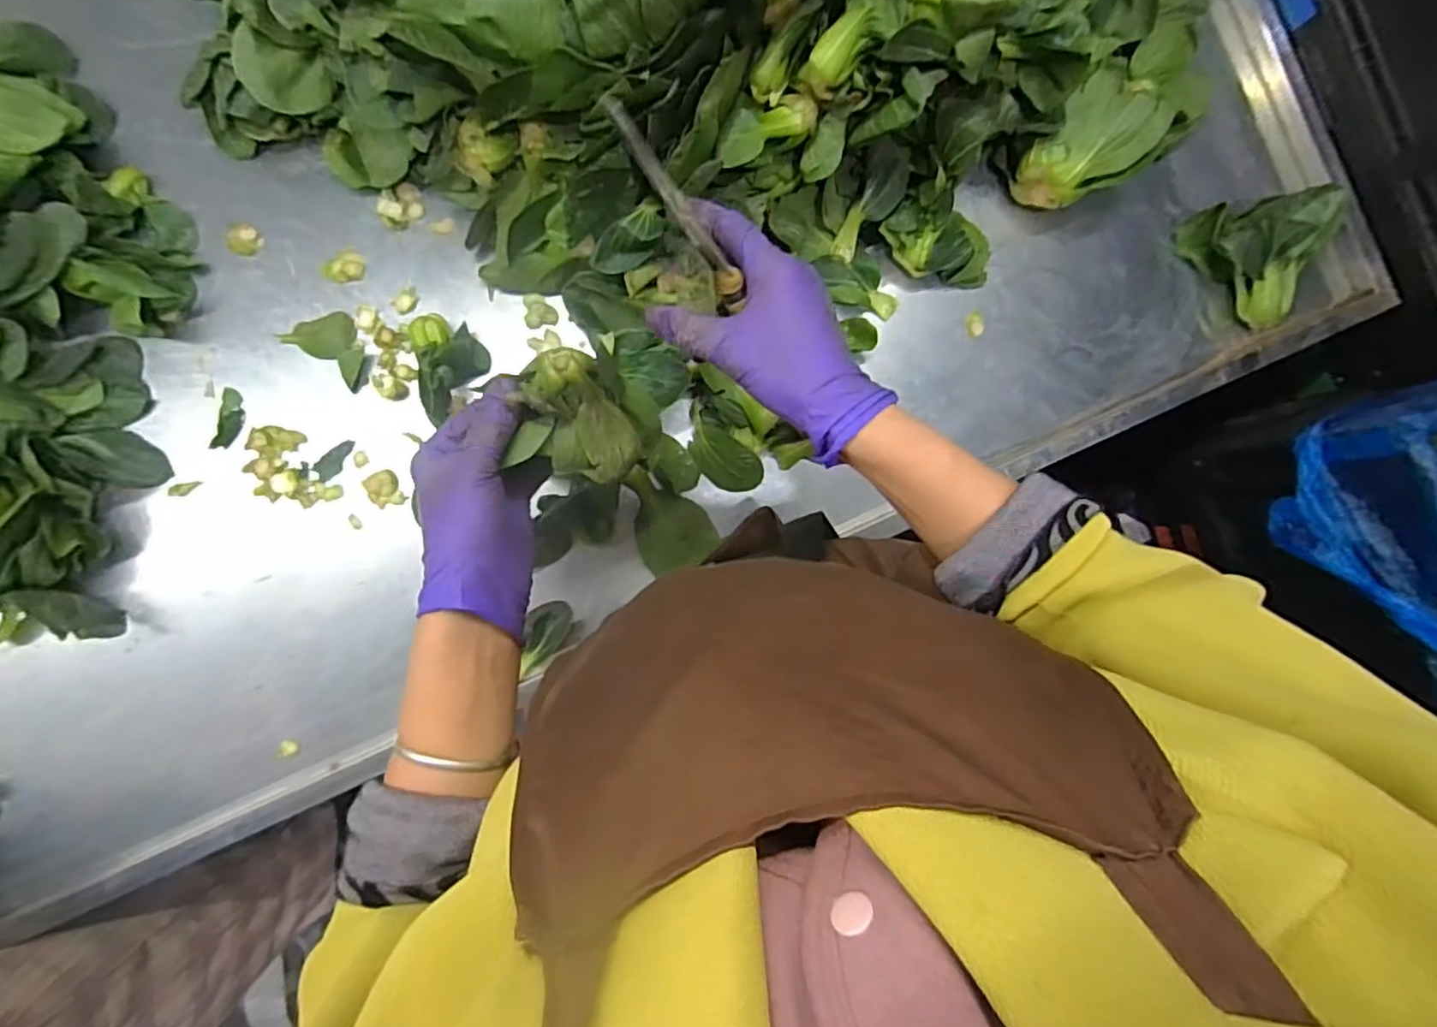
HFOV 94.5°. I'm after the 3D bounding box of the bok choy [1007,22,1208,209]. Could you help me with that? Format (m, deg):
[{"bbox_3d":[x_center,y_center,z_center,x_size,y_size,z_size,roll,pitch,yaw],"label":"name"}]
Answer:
[{"bbox_3d":[0.367,-0.355,0.591,0.218,0.085,0.094,-43,93,-6],"label":"bok choy"}]

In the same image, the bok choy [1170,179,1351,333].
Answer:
[{"bbox_3d":[0.493,-0.231,0.600,0.093,0.072,0.112,-15,90,-7],"label":"bok choy"}]

